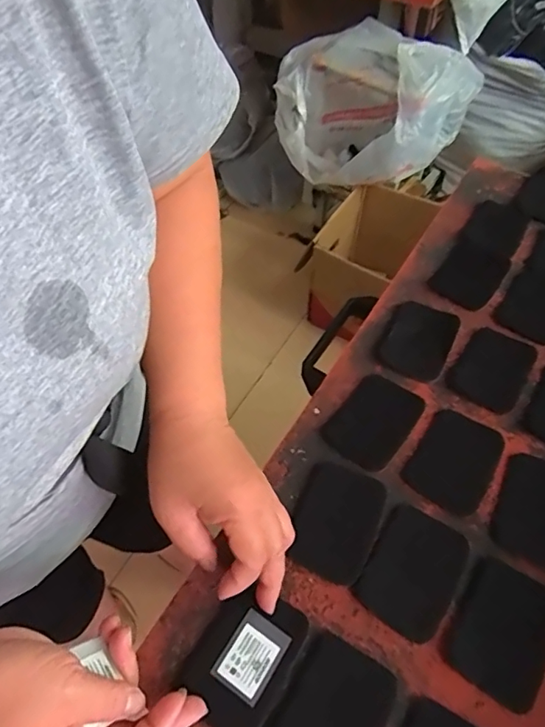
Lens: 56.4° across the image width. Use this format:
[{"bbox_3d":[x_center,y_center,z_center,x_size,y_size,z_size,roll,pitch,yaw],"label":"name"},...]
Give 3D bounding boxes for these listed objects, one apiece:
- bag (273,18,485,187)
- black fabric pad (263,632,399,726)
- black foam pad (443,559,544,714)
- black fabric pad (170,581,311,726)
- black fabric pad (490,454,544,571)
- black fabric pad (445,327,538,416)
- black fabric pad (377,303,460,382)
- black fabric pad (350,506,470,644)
[{"bbox_3d":[0.259,-0.697,1.408,0.470,0.289,0.310,31,61,20],"label":"bag"},{"bbox_3d":[0.037,0.231,0.332,0.065,0.004,0.087,29,61,19],"label":"black fabric pad"},{"bbox_3d":[0.165,0.189,0.360,0.062,0.004,0.085,27,60,18],"label":"black foam pad"},{"bbox_3d":[-0.020,0.203,0.352,0.064,0.007,0.086,29,61,19],"label":"black fabric pad"},{"bbox_3d":[0.217,0.119,0.410,0.065,0.004,0.091,23,59,16],"label":"black fabric pad"},{"bbox_3d":[0.211,0.004,0.487,0.063,0.004,0.087,31,61,20],"label":"black fabric pad"},{"bbox_3d":[0.145,-0.023,0.507,0.065,0.004,0.087,23,59,16],"label":"black fabric pad"},{"bbox_3d":[0.106,0.156,0.384,0.064,0.004,0.085,29,61,19],"label":"black fabric pad"}]

